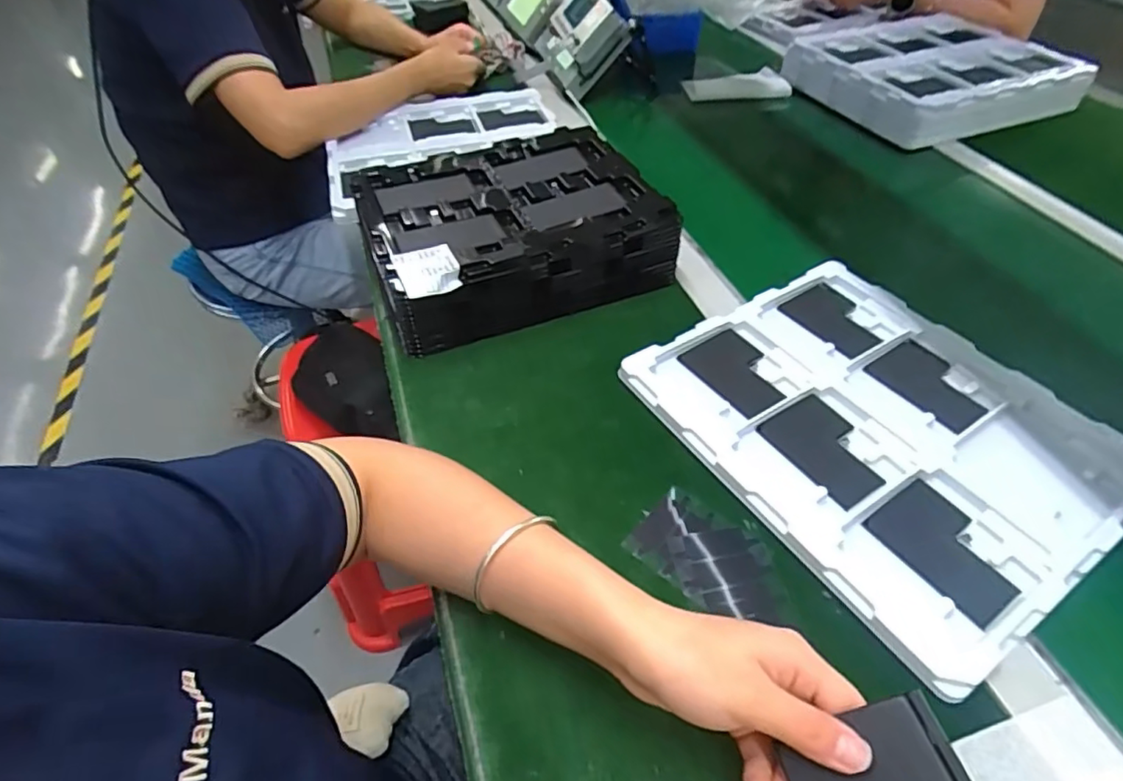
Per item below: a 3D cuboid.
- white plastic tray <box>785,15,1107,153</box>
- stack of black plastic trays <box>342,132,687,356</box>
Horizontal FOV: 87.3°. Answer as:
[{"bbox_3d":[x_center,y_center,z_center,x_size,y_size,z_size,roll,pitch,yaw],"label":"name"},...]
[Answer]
[{"bbox_3d":[0.586,-0.512,0.928,0.343,0.062,0.317,-17,49,-12],"label":"white plastic tray"},{"bbox_3d":[-0.055,-0.177,0.624,0.293,0.080,0.238,-21,50,-16],"label":"stack of black plastic trays"}]

